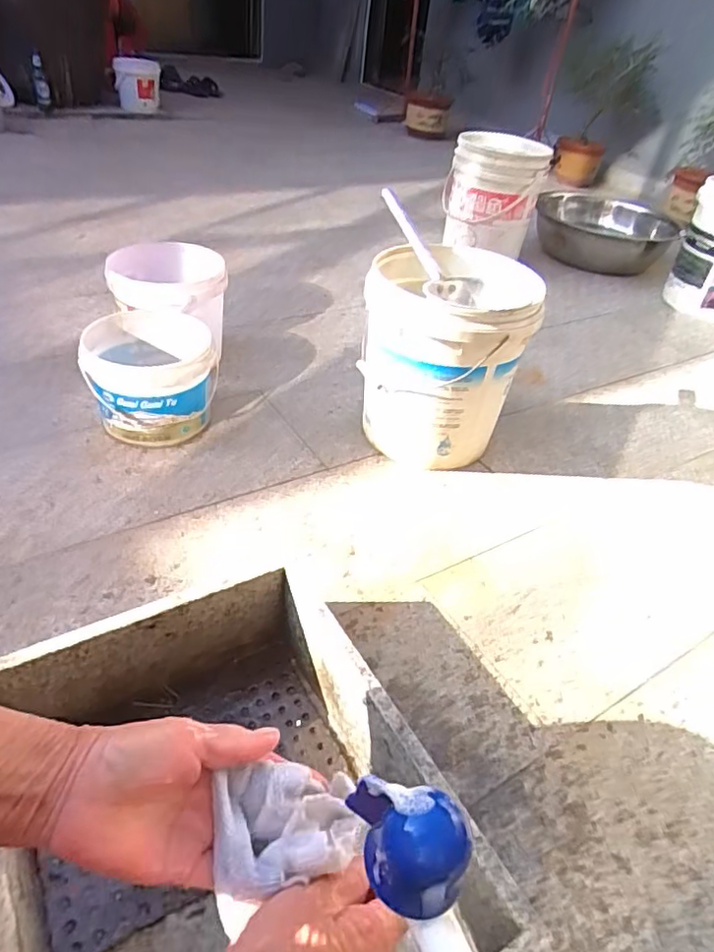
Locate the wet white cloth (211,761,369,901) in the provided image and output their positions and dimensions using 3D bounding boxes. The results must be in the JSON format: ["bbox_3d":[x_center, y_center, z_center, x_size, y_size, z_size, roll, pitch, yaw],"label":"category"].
[{"bbox_3d":[-0.040,0.197,0.341,0.080,0.030,0.060,-2,40,-12],"label":"wet white cloth"}]

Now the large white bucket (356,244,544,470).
[{"bbox_3d":[0.157,-0.224,1.169,0.282,0.340,0.304,5,39,-4],"label":"large white bucket"}]

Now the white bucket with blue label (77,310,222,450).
[{"bbox_3d":[-0.391,-0.184,1.152,0.227,0.173,0.221,-4,41,-15],"label":"white bucket with blue label"}]

